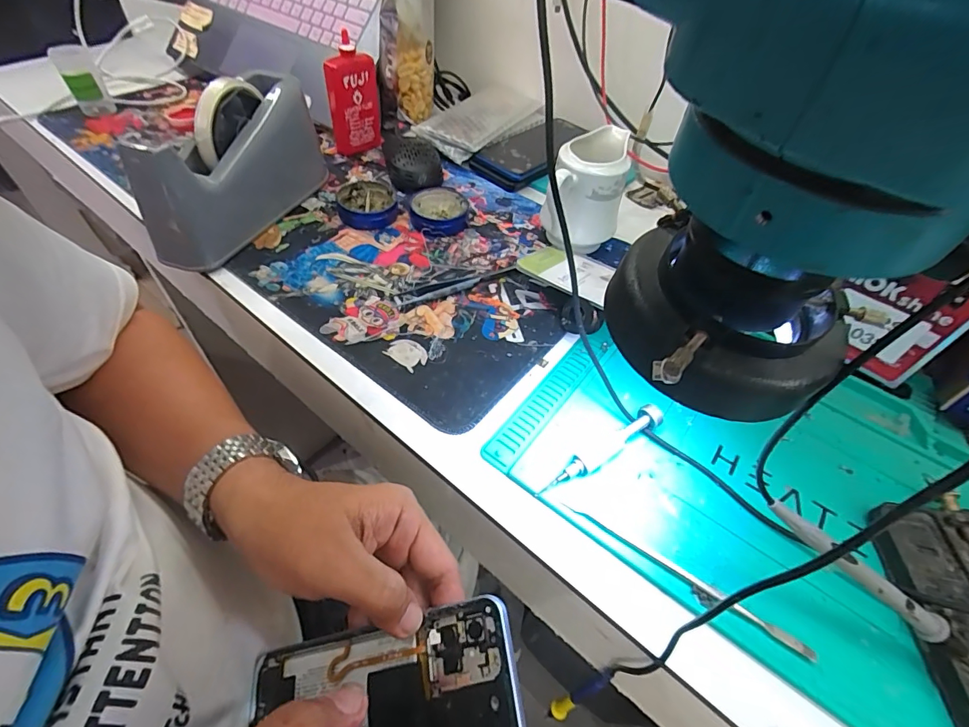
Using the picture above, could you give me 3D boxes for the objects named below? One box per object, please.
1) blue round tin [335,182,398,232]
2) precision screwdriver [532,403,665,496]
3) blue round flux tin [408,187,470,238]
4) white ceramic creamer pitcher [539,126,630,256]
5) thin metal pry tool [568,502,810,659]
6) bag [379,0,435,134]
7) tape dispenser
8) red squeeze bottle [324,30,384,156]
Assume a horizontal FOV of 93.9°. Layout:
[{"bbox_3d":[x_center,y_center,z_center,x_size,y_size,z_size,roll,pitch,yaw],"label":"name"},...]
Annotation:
[{"bbox_3d":[-0.124,-0.166,0.476,0.061,0.018,0.067,-2,51,-7],"label":"blue round tin"},{"bbox_3d":[0.082,0.060,0.315,0.105,0.018,0.016,-26,58,-24],"label":"precision screwdriver"},{"bbox_3d":[-0.048,-0.162,0.479,0.061,0.016,0.074,2,51,-4],"label":"blue round flux tin"},{"bbox_3d":[0.095,-0.164,0.445,0.072,0.094,0.086,8,51,1],"label":"white ceramic creamer pitcher"},{"bbox_3d":[0.119,0.127,0.273,0.153,0.004,0.007,29,54,17],"label":"thin metal pry tool"},{"bbox_3d":[-0.092,-0.396,0.552,0.055,0.211,0.091,25,53,15],"label":"bag"},{"bbox_3d":[-0.228,-0.189,0.424,0.067,0.104,0.206,11,51,4],"label":"tape dispenser"},{"bbox_3d":[-0.154,-0.309,0.530,0.029,0.108,0.053,37,57,22],"label":"red squeeze bottle"}]

